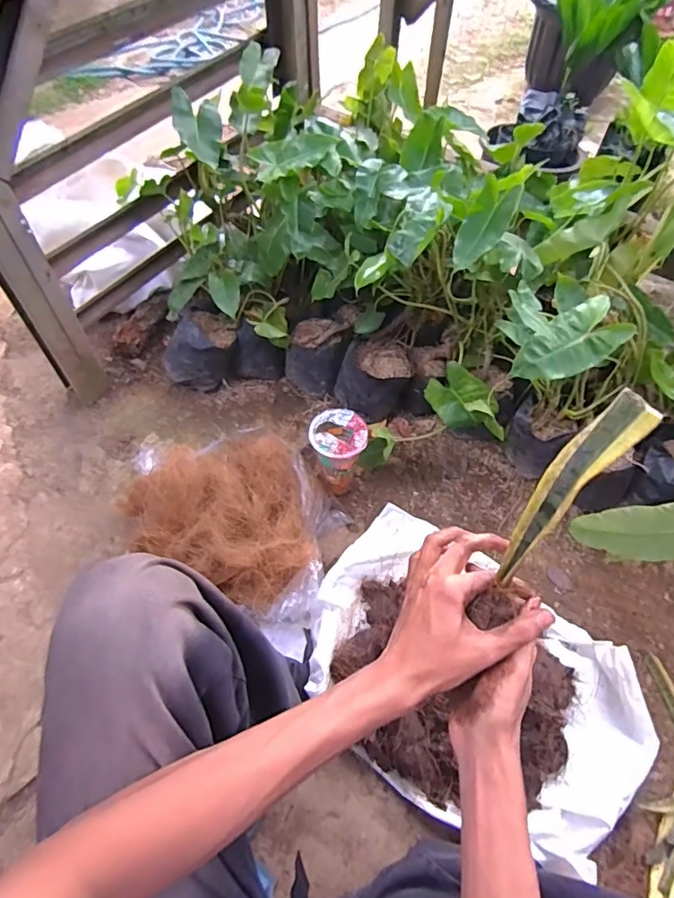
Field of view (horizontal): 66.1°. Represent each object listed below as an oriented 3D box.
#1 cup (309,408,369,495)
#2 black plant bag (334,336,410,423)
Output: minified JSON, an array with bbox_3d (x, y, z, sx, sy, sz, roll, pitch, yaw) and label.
[{"bbox_3d":[0.004,0.005,0.872,0.090,0.135,0.089,-1,59,1],"label":"cup"},{"bbox_3d":[0.066,-0.133,0.986,0.124,0.110,0.110,-28,63,-14],"label":"black plant bag"}]

